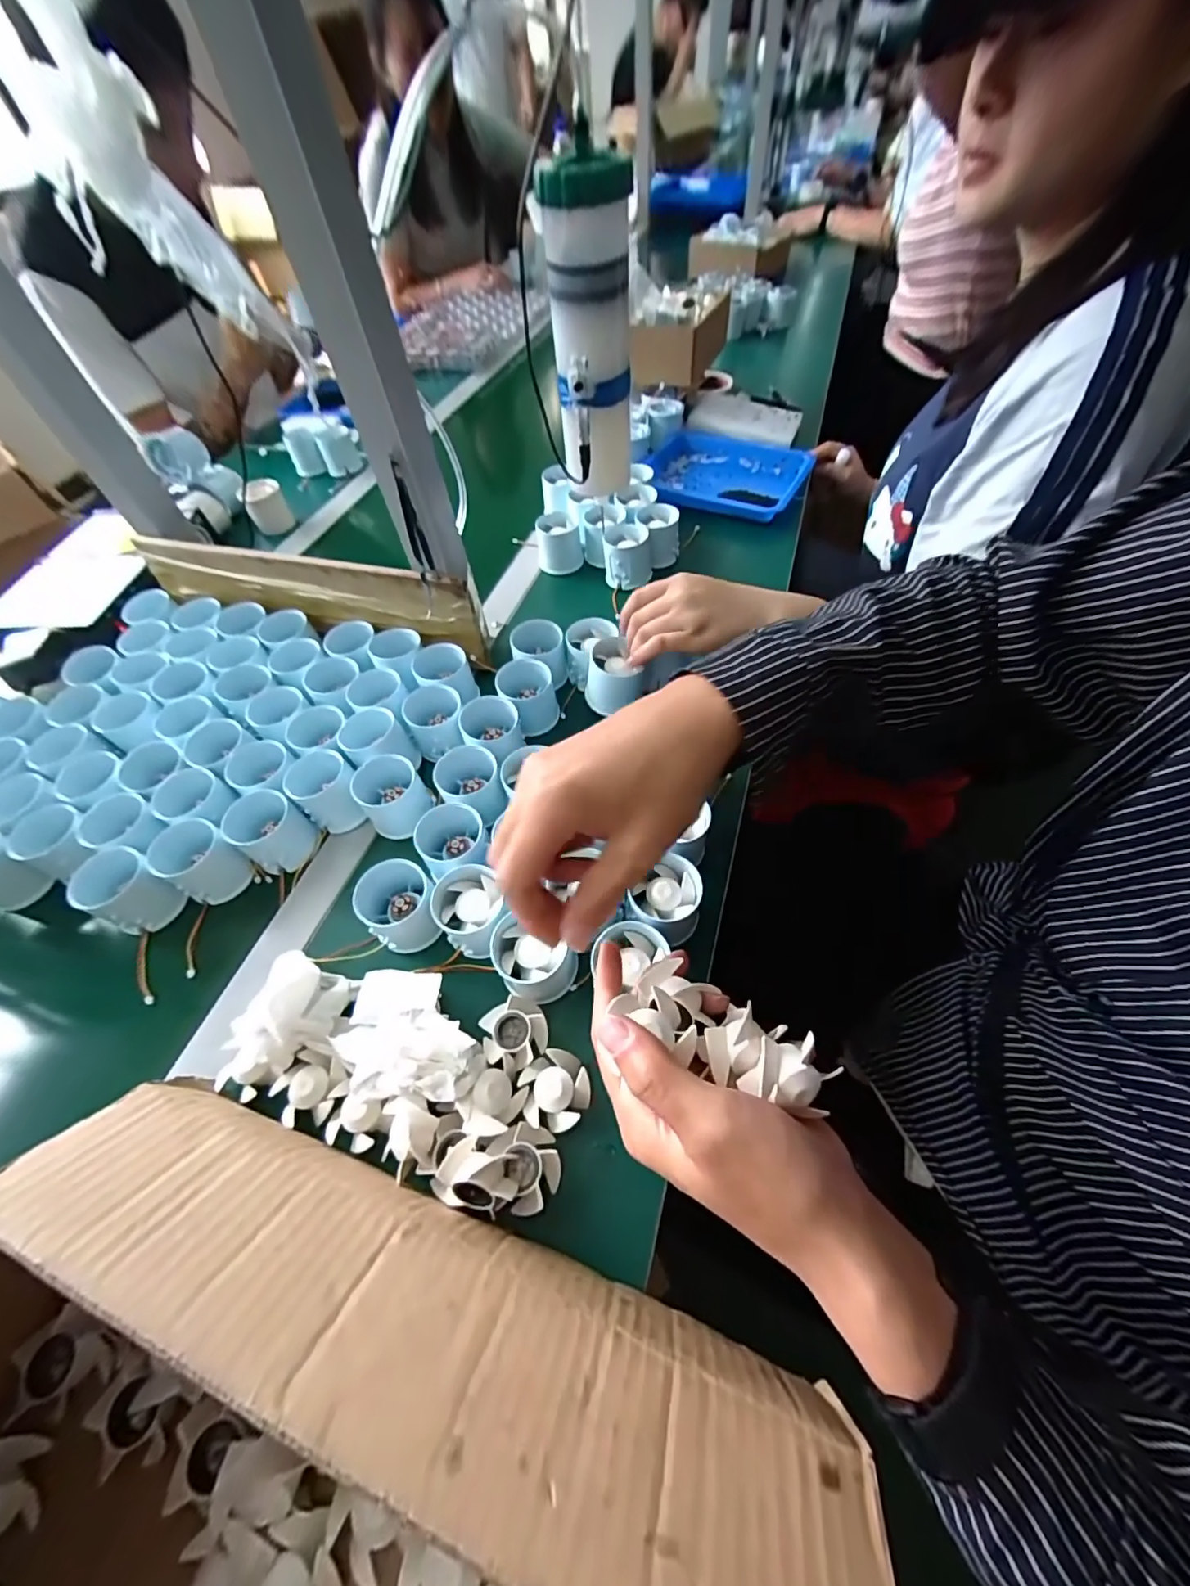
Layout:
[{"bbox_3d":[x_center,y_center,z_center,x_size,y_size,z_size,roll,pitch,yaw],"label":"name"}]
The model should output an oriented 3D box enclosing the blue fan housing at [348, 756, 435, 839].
[{"bbox_3d":[-0.171,0.002,0.442,0.052,0.050,0.049,-2,56,4],"label":"blue fan housing"}]

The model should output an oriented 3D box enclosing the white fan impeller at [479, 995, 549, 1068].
[{"bbox_3d":[-0.054,0.161,0.350,0.042,0.018,0.043,-2,56,4],"label":"white fan impeller"}]

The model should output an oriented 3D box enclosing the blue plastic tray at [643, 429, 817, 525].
[{"bbox_3d":[0.174,-0.442,0.725,0.214,0.037,0.198,22,61,18],"label":"blue plastic tray"}]

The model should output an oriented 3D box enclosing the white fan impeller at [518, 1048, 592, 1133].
[{"bbox_3d":[-0.026,0.186,0.328,0.043,0.011,0.043,-2,56,4],"label":"white fan impeller"}]

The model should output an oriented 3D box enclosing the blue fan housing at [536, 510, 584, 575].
[{"bbox_3d":[-0.043,-0.303,0.633,0.052,0.051,0.048,-4,56,3],"label":"blue fan housing"}]

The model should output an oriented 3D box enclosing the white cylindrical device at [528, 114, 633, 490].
[{"bbox_3d":[-0.002,-0.312,0.366,0.055,0.168,0.052,-1,57,4],"label":"white cylindrical device"}]

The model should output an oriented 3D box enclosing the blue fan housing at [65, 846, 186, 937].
[{"bbox_3d":[-0.367,0.079,0.411,0.053,0.047,0.051,22,61,19],"label":"blue fan housing"}]

